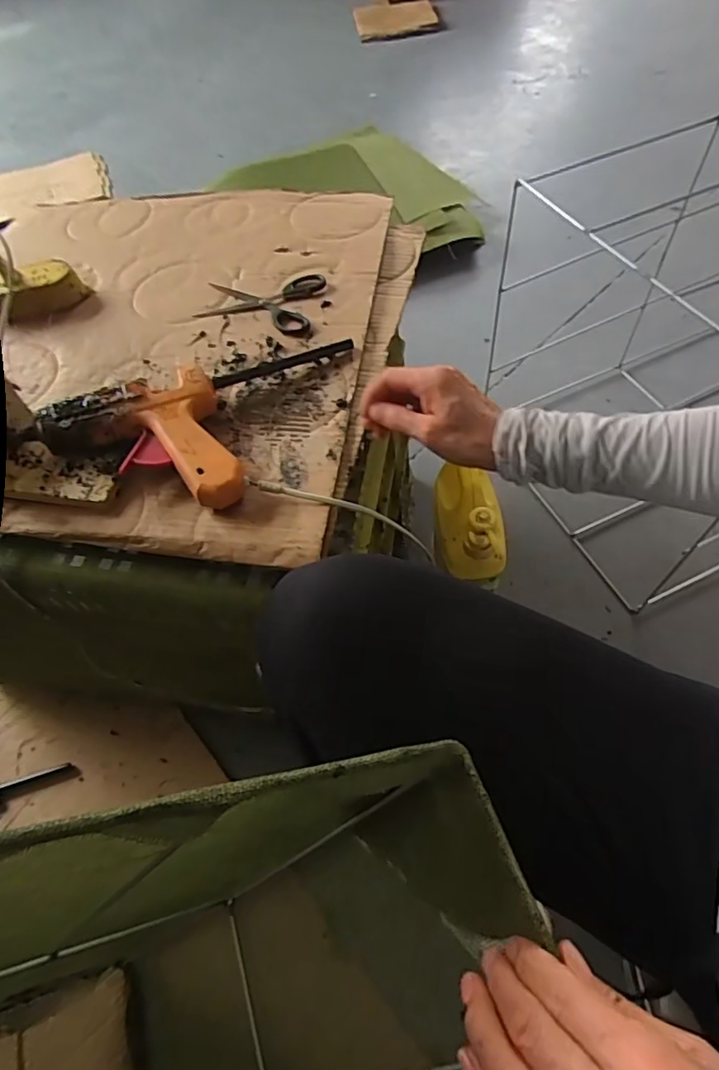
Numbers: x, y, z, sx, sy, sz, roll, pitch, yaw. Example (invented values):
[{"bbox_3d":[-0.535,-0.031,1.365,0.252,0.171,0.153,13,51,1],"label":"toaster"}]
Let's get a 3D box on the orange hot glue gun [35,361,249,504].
[{"bbox_3d":[-0.192,-0.074,0.509,0.150,0.049,0.149,-23,60,-9],"label":"orange hot glue gun"}]

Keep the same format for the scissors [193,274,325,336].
[{"bbox_3d":[-0.114,-0.265,0.644,0.136,0.008,0.097,9,60,10],"label":"scissors"}]

